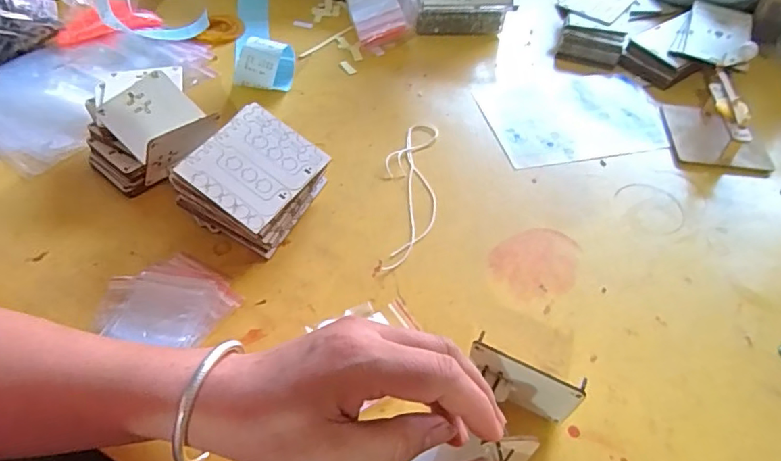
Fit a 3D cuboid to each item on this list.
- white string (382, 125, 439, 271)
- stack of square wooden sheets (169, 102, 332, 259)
[{"bbox_3d":[0.019,-0.041,0.524,0.051,0.007,0.192,5,49,2],"label":"white string"},{"bbox_3d":[-0.129,-0.046,0.481,0.114,0.074,0.102,26,53,18],"label":"stack of square wooden sheets"}]

